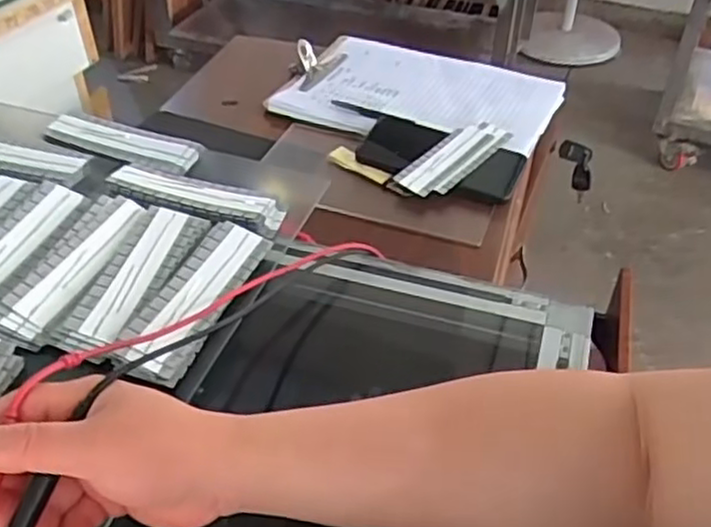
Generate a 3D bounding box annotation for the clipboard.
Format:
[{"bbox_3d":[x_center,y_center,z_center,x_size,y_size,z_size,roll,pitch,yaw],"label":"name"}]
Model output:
[{"bbox_3d":[0.074,-0.207,0.844,0.309,0.019,0.217,17,42,18],"label":"clipboard"}]

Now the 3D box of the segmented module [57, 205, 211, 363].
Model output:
[{"bbox_3d":[-0.145,0.007,0.464,0.046,0.011,0.137,11,44,8],"label":"segmented module"}]

